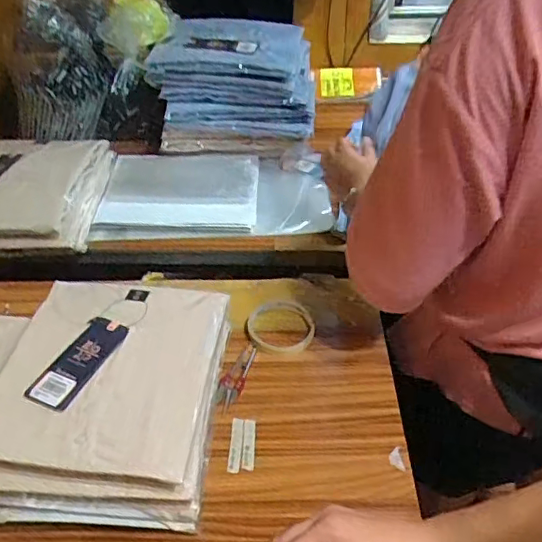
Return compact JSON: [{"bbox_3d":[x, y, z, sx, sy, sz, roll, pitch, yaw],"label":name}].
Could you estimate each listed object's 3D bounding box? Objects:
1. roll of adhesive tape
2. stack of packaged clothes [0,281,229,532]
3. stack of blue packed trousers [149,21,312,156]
[{"bbox_3d":[0.014,0.071,0.736,0.087,0.018,0.081,0,41,0],"label":"roll of adhesive tape"},{"bbox_3d":[-0.164,0.126,0.618,0.214,0.095,0.264,3,41,3],"label":"stack of packaged clothes"},{"bbox_3d":[-0.066,-0.322,1.028,0.281,0.189,0.186,-1,42,-1],"label":"stack of blue packed trousers"}]

